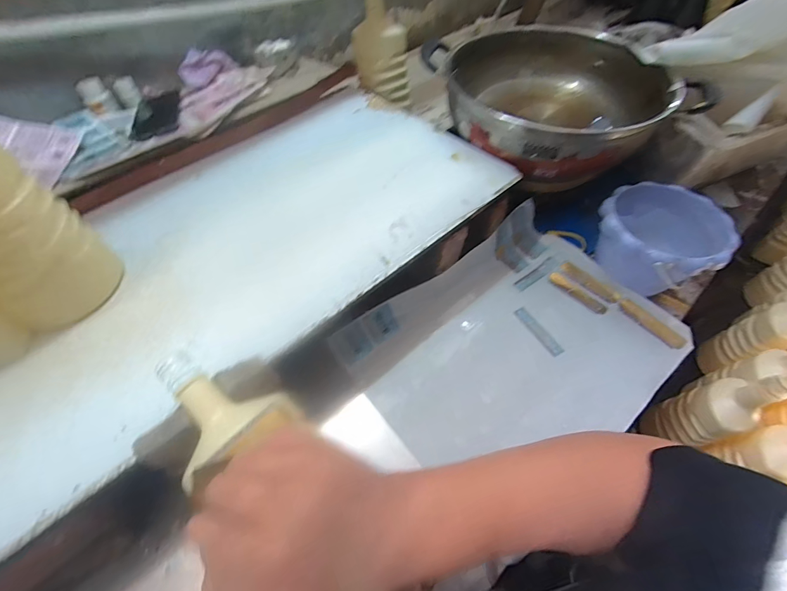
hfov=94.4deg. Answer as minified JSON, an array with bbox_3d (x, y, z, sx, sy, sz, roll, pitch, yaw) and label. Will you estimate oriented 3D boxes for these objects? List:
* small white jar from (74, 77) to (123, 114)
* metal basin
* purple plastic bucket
[{"bbox_3d":[-0.509,-0.341,0.625,0.043,0.041,0.036,-31,63,-20],"label":"small white jar"},{"bbox_3d":[0.232,-0.298,0.564,0.274,0.102,0.279,-18,59,-14],"label":"metal basin"},{"bbox_3d":[0.359,-0.067,0.520,0.136,0.113,0.154,-27,62,-18],"label":"purple plastic bucket"}]

